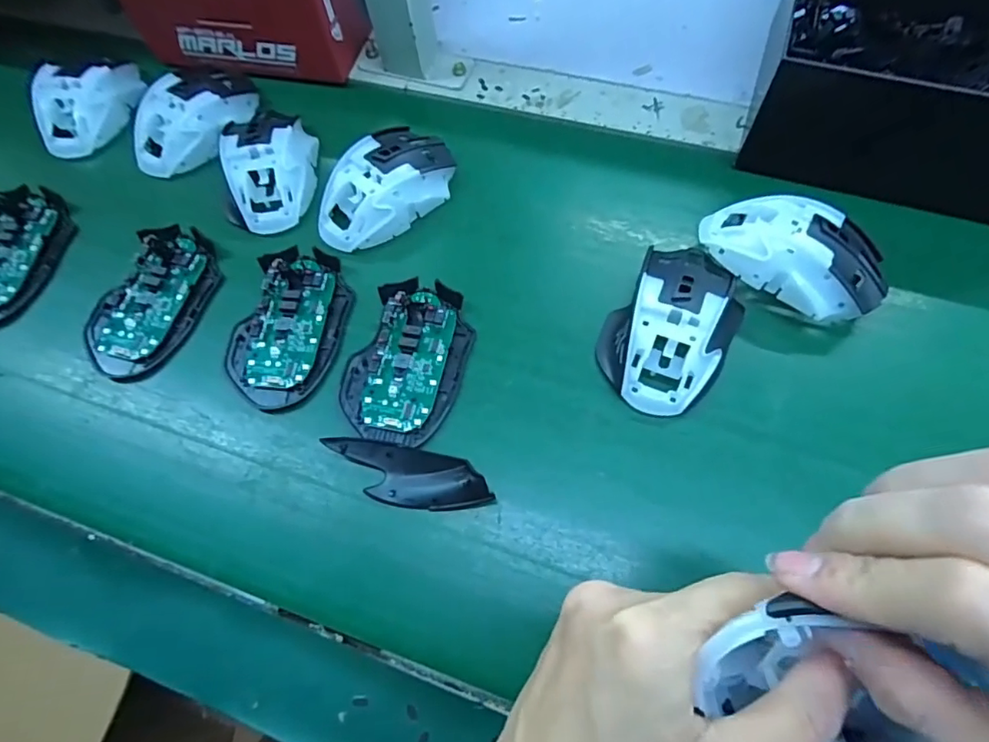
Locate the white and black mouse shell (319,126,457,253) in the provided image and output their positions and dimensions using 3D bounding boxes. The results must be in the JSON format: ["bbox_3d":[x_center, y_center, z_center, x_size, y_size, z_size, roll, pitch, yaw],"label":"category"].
[{"bbox_3d":[-0.079,-0.137,0.396,0.061,0.034,0.113,34,71,16],"label":"white and black mouse shell"}]

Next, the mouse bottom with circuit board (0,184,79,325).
[{"bbox_3d":[-0.354,-0.086,0.395,0.065,0.014,0.114,6,66,5],"label":"mouse bottom with circuit board"}]

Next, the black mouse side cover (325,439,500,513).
[{"bbox_3d":[-0.050,0.061,0.315,0.098,0.015,0.033,9,66,7],"label":"black mouse side cover"}]

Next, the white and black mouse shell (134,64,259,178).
[{"bbox_3d":[-0.246,-0.211,0.437,0.073,0.028,0.116,23,69,12],"label":"white and black mouse shell"}]

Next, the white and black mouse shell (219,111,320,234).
[{"bbox_3d":[-0.170,-0.155,0.406,0.061,0.030,0.096,-9,66,-1],"label":"white and black mouse shell"}]

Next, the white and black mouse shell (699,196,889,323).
[{"bbox_3d":[0.190,-0.073,0.348,0.111,0.046,0.067,27,70,14],"label":"white and black mouse shell"}]

